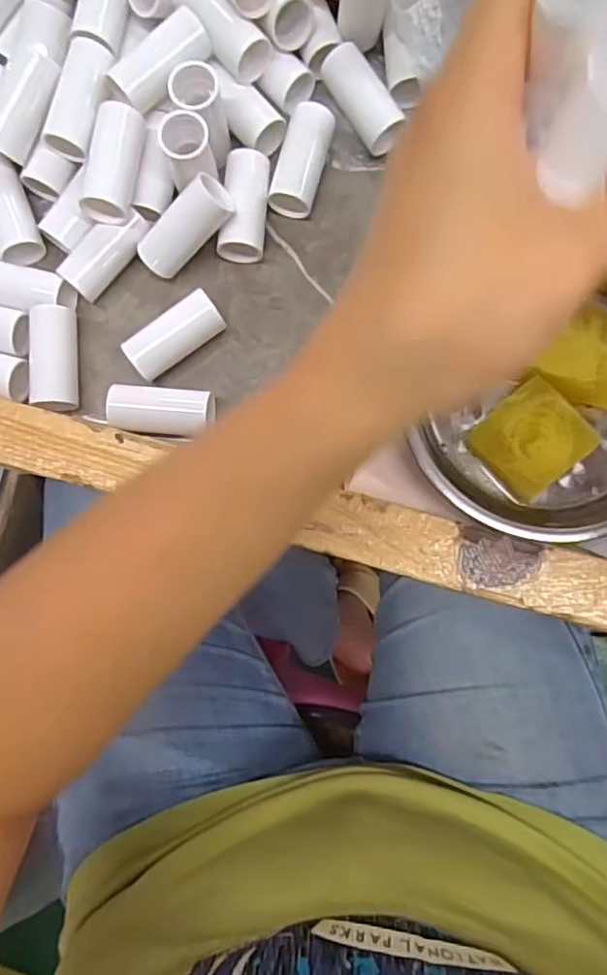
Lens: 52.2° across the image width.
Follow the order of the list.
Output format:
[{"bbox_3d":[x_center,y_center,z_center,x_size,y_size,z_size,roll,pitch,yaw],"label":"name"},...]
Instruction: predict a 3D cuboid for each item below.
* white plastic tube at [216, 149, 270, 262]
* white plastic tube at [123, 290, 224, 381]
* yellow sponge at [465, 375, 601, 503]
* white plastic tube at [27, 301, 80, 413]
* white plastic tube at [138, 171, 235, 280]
[{"bbox_3d":[-0.027,-0.132,0.288,0.020,0.015,0.050,6,85,3],"label":"white plastic tube"},{"bbox_3d":[-0.059,-0.069,0.288,0.045,0.022,0.018,-37,85,-1],"label":"white plastic tube"},{"bbox_3d":[0.101,-0.021,0.275,0.044,0.013,0.040,-42,85,-1],"label":"yellow sponge"},{"bbox_3d":[-0.116,-0.059,0.291,0.019,0.019,0.047,-2,85,2],"label":"white plastic tube"},{"bbox_3d":[-0.054,-0.117,0.279,0.047,0.016,0.018,-39,84,23],"label":"white plastic tube"}]

